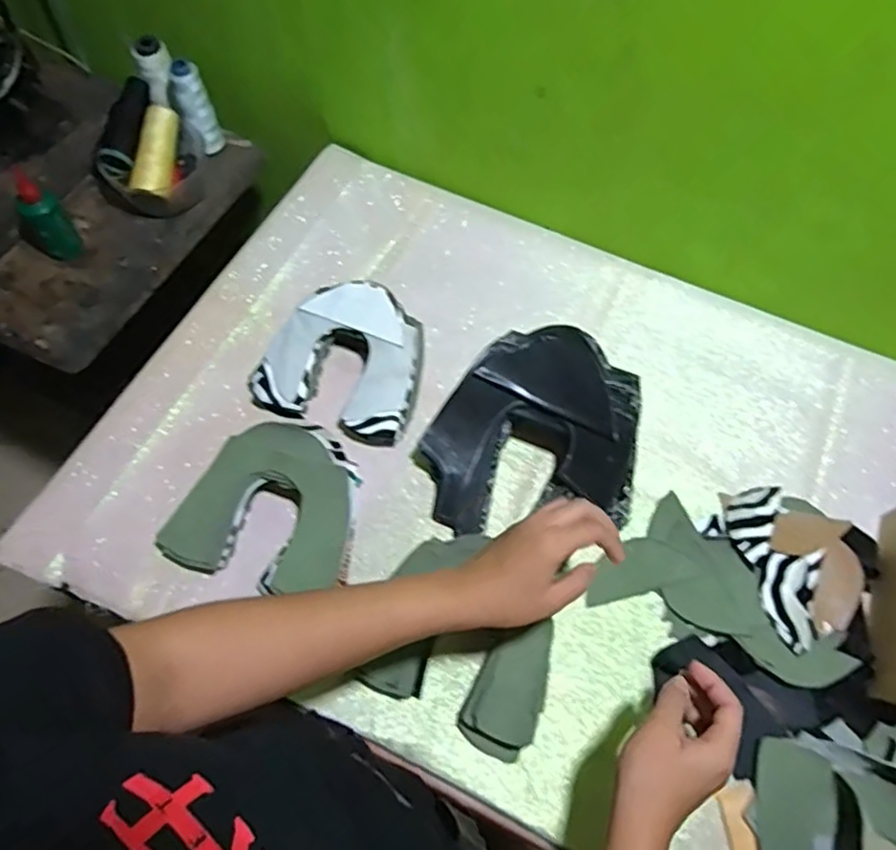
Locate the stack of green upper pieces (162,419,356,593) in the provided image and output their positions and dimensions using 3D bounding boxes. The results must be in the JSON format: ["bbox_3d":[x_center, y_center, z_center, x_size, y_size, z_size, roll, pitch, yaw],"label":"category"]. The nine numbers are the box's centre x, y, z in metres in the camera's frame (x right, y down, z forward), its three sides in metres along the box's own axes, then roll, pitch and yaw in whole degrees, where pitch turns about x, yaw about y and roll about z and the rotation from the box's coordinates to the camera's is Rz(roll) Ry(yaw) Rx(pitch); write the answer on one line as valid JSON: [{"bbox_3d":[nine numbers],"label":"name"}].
[{"bbox_3d":[-0.171,0.078,0.621,0.166,0.061,0.147,15,63,5],"label":"stack of green upper pieces"}]

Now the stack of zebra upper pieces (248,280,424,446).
[{"bbox_3d":[-0.109,-0.071,0.687,0.163,0.062,0.149,15,63,5],"label":"stack of zebra upper pieces"}]

